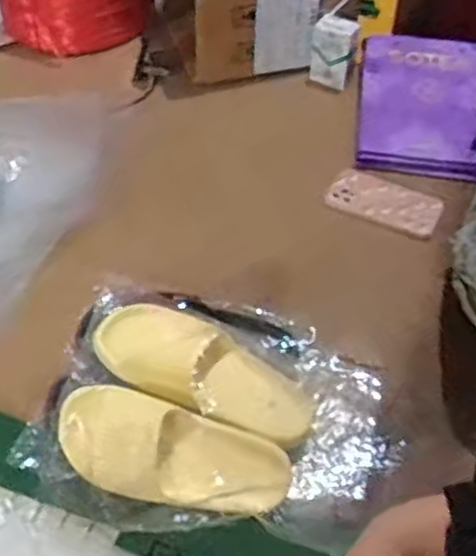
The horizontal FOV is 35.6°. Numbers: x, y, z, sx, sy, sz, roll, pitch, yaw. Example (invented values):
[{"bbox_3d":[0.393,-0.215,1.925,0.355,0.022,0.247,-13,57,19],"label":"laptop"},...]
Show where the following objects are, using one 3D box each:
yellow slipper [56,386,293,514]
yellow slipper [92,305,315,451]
[{"bbox_3d":[-0.070,0.182,0.770,0.252,0.081,0.096,12,51,9],"label":"yellow slipper"},{"bbox_3d":[-0.030,0.104,0.813,0.254,0.061,0.100,26,51,-7],"label":"yellow slipper"}]

